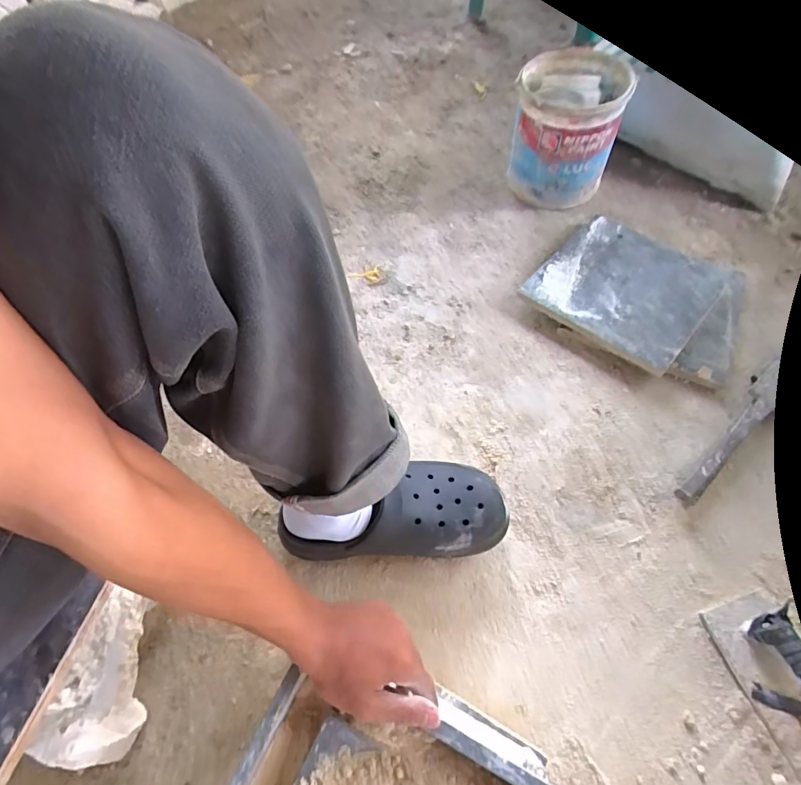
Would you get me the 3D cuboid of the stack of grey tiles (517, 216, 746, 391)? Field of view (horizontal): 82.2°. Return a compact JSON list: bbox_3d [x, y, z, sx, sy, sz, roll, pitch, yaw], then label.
[{"bbox_3d":[0.397,-0.163,0.749,0.311,0.030,0.267,34,70,21],"label":"stack of grey tiles"}]

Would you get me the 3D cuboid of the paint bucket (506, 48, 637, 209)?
[{"bbox_3d":[0.306,-0.493,0.866,0.181,0.176,0.198,11,63,10],"label":"paint bucket"}]

